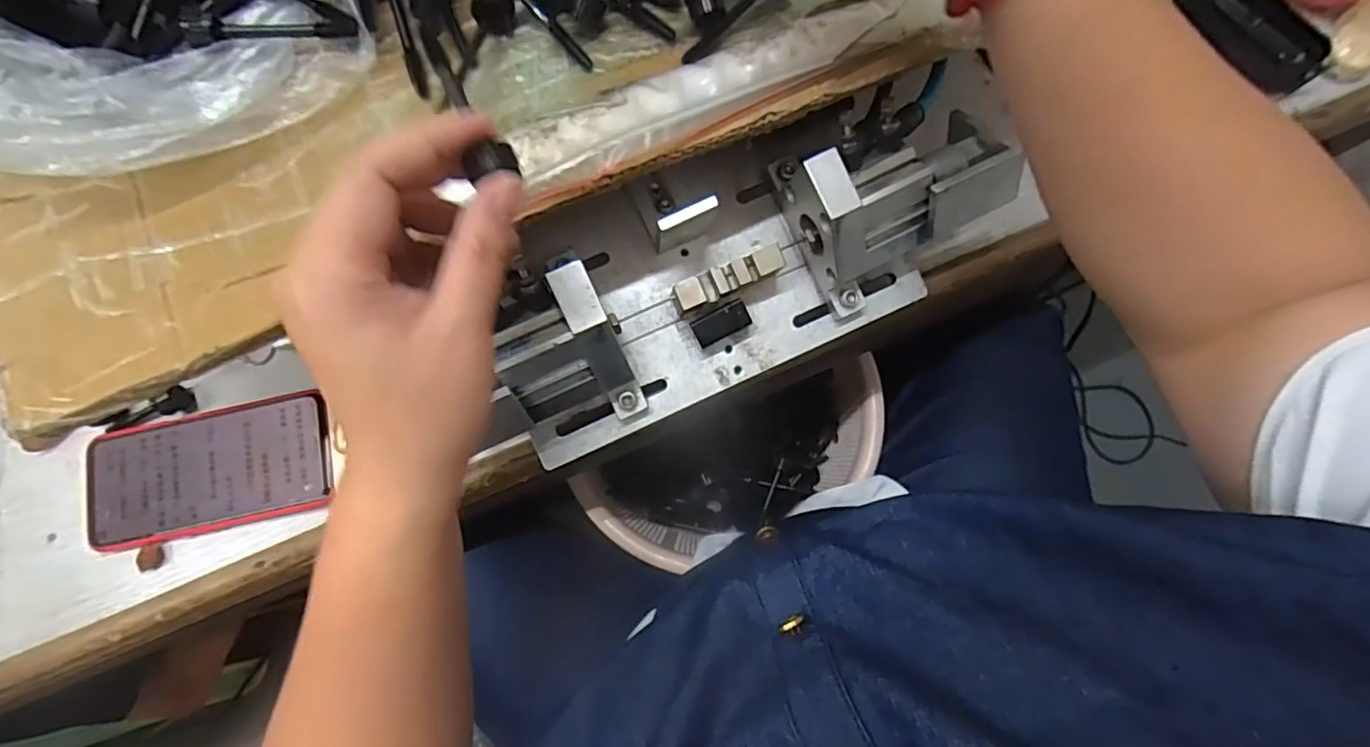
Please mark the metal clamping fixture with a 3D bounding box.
[{"bbox_3d":[0.028,-0.076,0.361,0.314,0.088,0.137,-25,80,-6],"label":"metal clamping fixture"}]

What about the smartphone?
[{"bbox_3d":[-0.308,0.063,0.387,0.151,0.012,0.075,-12,79,-3],"label":"smartphone"}]

